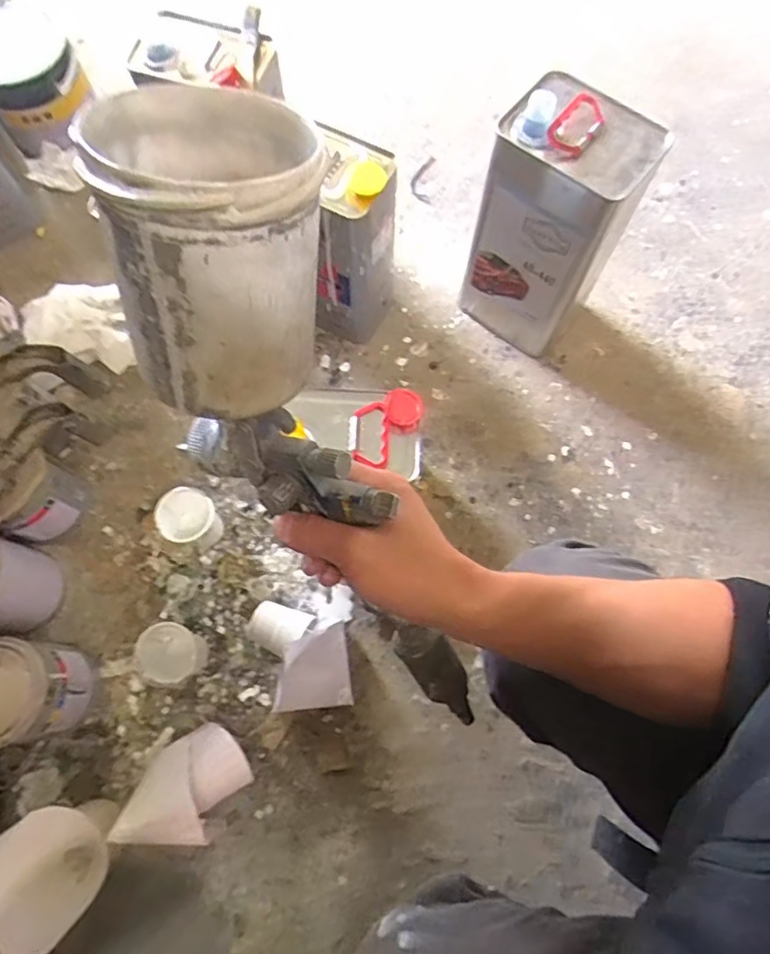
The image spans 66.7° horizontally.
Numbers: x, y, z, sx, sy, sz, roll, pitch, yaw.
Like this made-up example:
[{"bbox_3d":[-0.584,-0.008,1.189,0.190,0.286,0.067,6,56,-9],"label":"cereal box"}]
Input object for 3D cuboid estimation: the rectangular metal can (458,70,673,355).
[{"bbox_3d":[0.209,-0.312,0.763,0.155,0.316,0.127,36,75,11],"label":"rectangular metal can"}]

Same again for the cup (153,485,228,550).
[{"bbox_3d":[-0.249,0.058,0.753,0.067,0.078,0.063,0,71,-1],"label":"cup"}]

